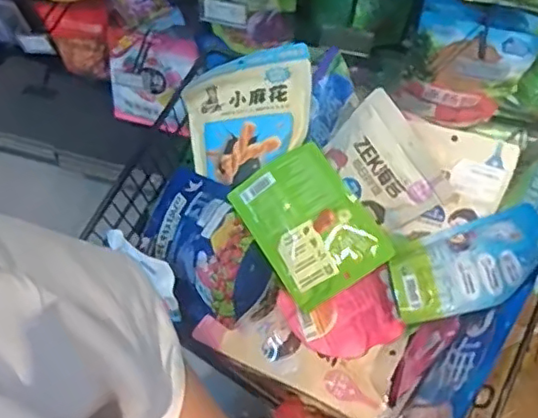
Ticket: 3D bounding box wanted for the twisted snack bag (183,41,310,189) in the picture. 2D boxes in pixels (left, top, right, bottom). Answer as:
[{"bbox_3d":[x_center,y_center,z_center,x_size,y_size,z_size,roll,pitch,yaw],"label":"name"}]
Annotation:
[{"bbox_3d":[-0.030,-0.127,0.848,0.198,0.065,0.173,-11,79,18],"label":"twisted snack bag"}]

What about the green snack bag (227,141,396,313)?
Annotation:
[{"bbox_3d":[0.049,0.016,0.716,0.131,0.024,0.172,-32,75,-9],"label":"green snack bag"}]

